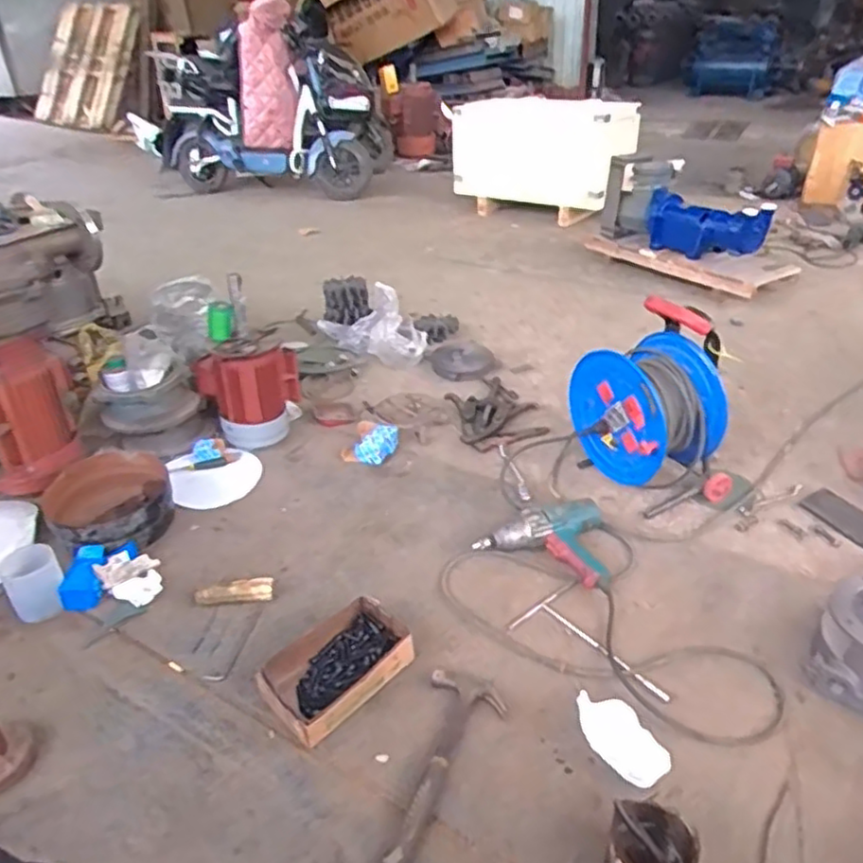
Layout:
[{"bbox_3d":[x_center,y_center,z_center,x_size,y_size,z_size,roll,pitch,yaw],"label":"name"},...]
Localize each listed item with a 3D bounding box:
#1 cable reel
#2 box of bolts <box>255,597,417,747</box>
[{"bbox_3d":[0.487,-0.061,1.494,0.257,0.393,0.260,-17,35,-20],"label":"cable reel"},{"bbox_3d":[-0.156,0.381,1.118,0.152,0.083,0.252,26,43,37],"label":"box of bolts"}]

